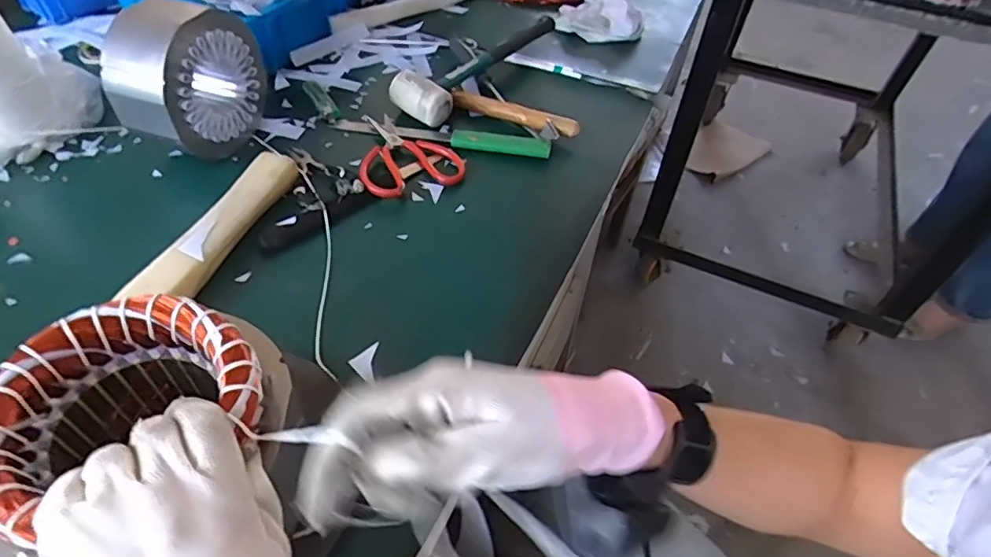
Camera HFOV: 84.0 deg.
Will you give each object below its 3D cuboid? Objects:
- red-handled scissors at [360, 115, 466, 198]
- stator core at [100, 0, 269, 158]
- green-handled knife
[{"bbox_3d":[-0.113,-0.151,0.637,0.116,0.020,0.151,-22,53,-21],"label":"red-handled scissors"},{"bbox_3d":[-0.328,-0.210,0.589,0.082,0.149,0.143,15,49,10],"label":"stator core"},{"bbox_3d":[-0.067,-0.172,0.663,0.265,0.012,0.031,7,49,2],"label":"green-handled knife"}]

